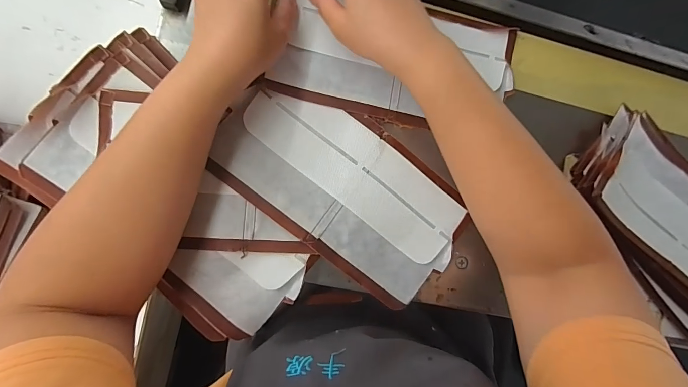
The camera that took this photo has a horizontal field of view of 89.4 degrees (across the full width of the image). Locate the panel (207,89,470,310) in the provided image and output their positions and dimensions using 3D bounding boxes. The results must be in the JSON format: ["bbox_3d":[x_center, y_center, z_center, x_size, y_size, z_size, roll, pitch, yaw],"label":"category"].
[{"bbox_3d":[0.003,-0.005,0.315,0.223,0.009,0.119,38,79,-7],"label":"panel"}]

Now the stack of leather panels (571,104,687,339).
[{"bbox_3d":[0.346,0.035,0.348,0.137,0.042,0.254,-43,95,-8],"label":"stack of leather panels"}]

